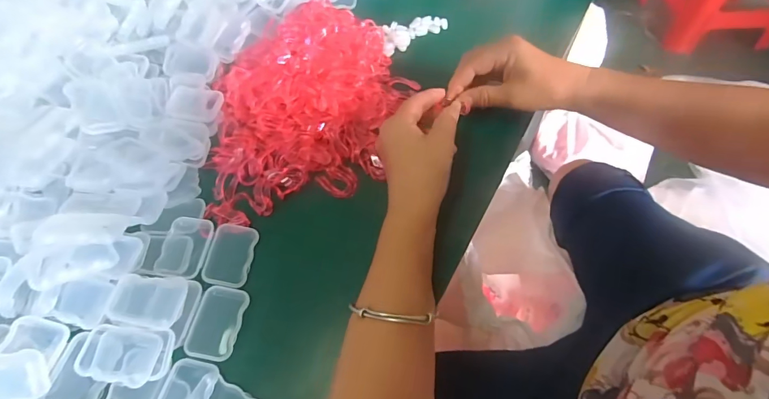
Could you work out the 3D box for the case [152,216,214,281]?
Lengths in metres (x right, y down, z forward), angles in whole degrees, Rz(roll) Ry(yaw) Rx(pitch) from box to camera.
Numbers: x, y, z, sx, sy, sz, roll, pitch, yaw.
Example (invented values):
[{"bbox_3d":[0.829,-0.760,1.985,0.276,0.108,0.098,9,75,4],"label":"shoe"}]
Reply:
[{"bbox_3d":[-0.174,0.042,0.353,0.038,0.015,0.053,5,60,7],"label":"case"}]

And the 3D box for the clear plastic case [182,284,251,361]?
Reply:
[{"bbox_3d":[-0.133,0.097,0.319,0.035,0.006,0.055,7,60,8],"label":"clear plastic case"}]

